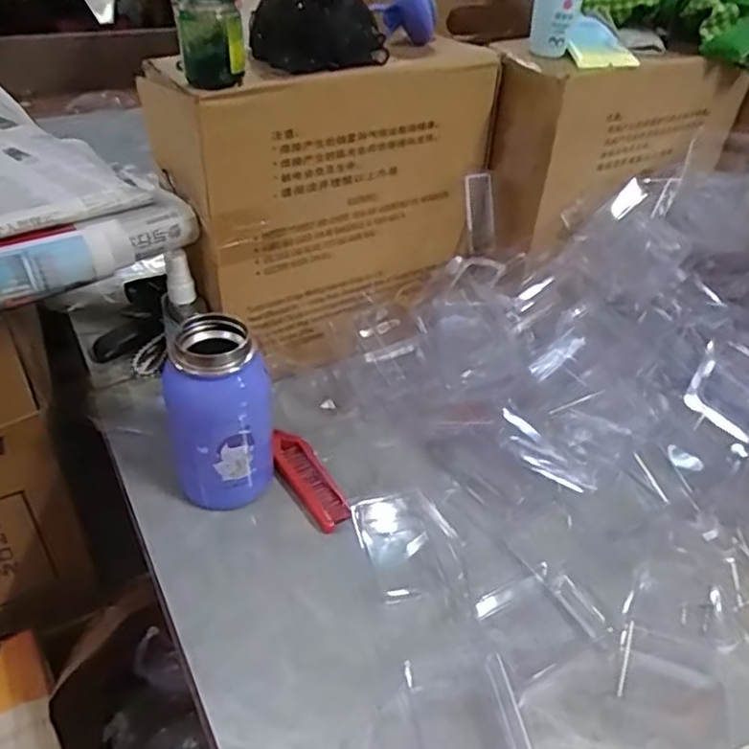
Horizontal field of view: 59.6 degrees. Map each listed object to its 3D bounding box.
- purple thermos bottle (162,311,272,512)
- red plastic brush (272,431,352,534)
[{"bbox_3d":[-0.113,0.032,0.477,0.073,0.135,0.063,-9,42,-16],"label":"purple thermos bottle"},{"bbox_3d":[-0.054,0.082,0.522,0.031,0.010,0.101,-21,46,-28],"label":"red plastic brush"}]

